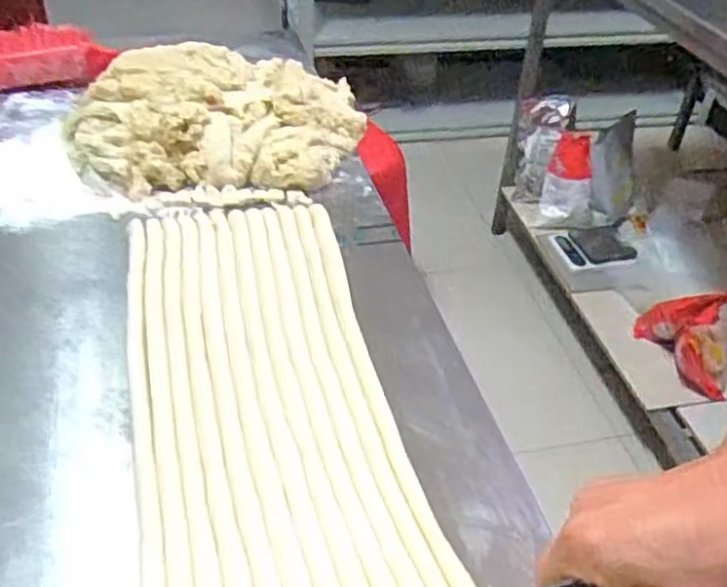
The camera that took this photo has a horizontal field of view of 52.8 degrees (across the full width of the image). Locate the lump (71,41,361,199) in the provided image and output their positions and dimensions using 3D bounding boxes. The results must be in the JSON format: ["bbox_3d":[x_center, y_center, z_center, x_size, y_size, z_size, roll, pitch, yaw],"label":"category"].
[{"bbox_3d":[-0.155,-0.189,0.781,0.305,0.080,0.206,2,39,-8],"label":"lump"}]

